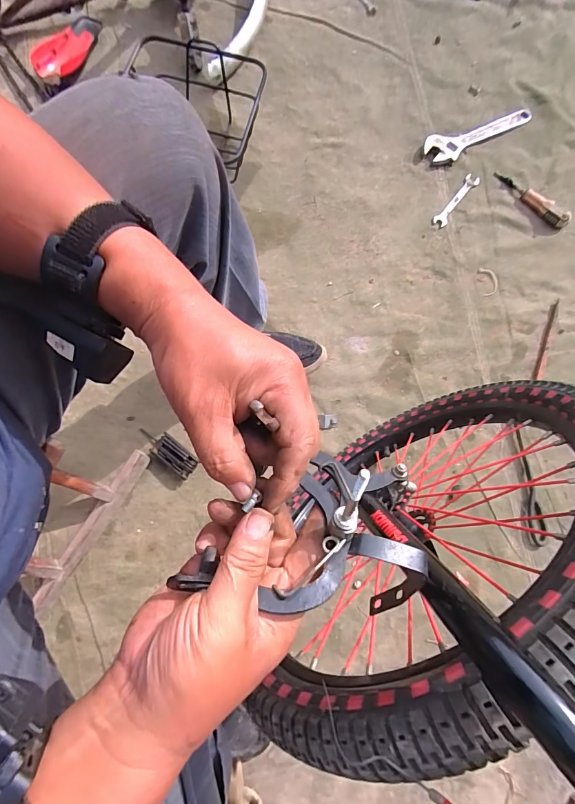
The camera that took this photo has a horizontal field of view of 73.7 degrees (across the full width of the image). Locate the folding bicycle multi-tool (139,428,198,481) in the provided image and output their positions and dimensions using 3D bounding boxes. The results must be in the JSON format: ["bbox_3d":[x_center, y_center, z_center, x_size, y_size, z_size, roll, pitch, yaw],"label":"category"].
[{"bbox_3d":[-0.223,0.090,0.708,0.121,0.024,0.048,38,80,5],"label":"folding bicycle multi-tool"}]

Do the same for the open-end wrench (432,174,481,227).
[{"bbox_3d":[0.359,-0.429,0.815,0.029,0.014,0.141,38,81,5],"label":"open-end wrench"}]

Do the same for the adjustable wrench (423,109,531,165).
[{"bbox_3d":[0.415,-0.572,0.827,0.248,0.009,0.062,-18,80,-5],"label":"adjustable wrench"}]

